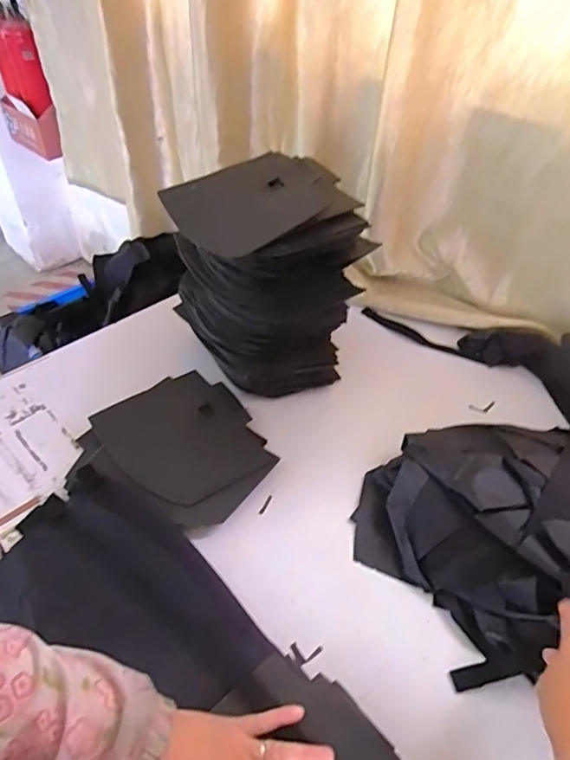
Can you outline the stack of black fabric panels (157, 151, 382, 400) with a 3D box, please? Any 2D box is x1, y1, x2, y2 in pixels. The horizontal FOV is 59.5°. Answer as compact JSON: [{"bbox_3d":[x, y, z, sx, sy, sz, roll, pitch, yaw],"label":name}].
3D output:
[{"bbox_3d":[-0.034,-0.157,0.763,0.196,0.302,0.271,-25,50,-26],"label":"stack of black fabric panels"}]

